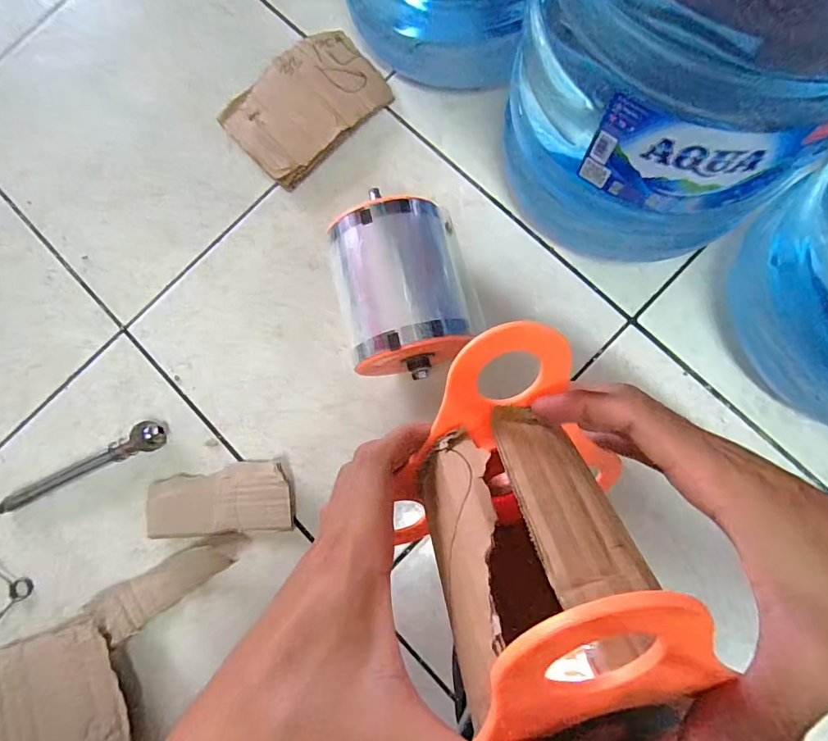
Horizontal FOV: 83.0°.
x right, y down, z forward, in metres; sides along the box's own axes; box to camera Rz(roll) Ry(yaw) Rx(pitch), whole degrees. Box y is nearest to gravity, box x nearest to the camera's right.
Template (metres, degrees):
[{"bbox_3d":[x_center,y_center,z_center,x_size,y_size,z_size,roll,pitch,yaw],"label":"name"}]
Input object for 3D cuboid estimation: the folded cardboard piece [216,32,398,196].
[{"bbox_3d":[-0.127,-0.317,0.555,0.180,0.019,0.138,-42,81,-2],"label":"folded cardboard piece"}]

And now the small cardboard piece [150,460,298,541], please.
[{"bbox_3d":[-0.202,0.135,0.488,0.154,0.020,0.070,-5,81,4],"label":"small cardboard piece"}]

